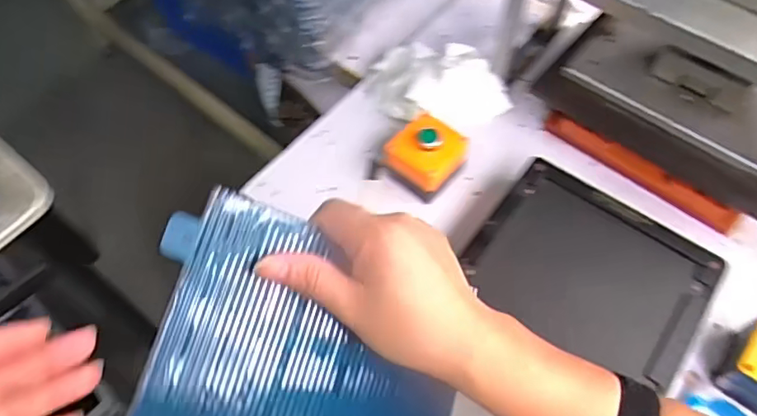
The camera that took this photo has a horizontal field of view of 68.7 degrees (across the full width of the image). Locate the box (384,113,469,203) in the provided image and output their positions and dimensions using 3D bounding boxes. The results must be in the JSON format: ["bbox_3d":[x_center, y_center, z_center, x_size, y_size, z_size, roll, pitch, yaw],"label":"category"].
[{"bbox_3d":[0.060,-0.066,0.683,0.081,0.067,0.083,31,65,15],"label":"box"}]

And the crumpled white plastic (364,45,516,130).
[{"bbox_3d":[0.078,-0.176,0.766,0.156,0.055,0.177,-37,67,-19],"label":"crumpled white plastic"}]

